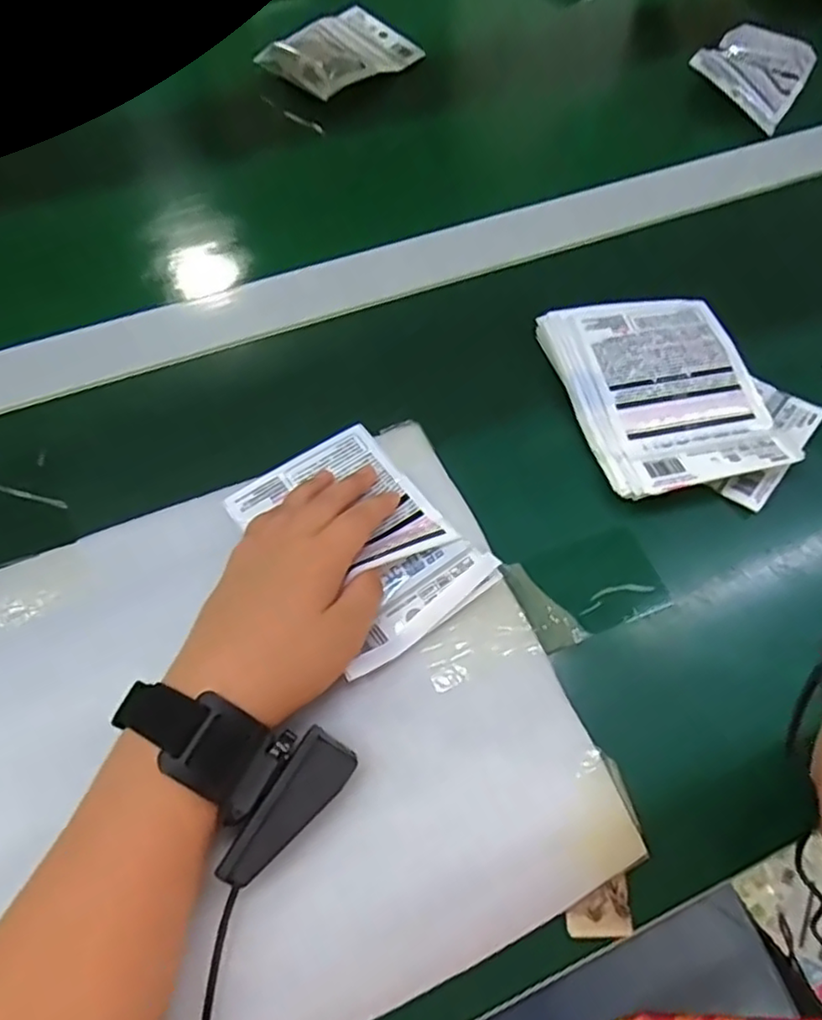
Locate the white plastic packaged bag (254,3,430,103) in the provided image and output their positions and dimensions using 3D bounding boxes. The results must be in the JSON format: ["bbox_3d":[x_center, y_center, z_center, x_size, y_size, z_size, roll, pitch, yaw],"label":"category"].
[{"bbox_3d":[-0.064,-0.429,0.614,0.093,0.026,0.136,35,67,15],"label":"white plastic packaged bag"}]

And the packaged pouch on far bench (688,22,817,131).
[{"bbox_3d":[0.321,-0.412,0.608,0.094,0.025,0.124,37,69,1],"label":"packaged pouch on far bench"}]

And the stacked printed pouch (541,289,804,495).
[{"bbox_3d":[0.164,-0.077,0.431,0.115,0.025,0.146,-13,64,-8],"label":"stacked printed pouch"}]

